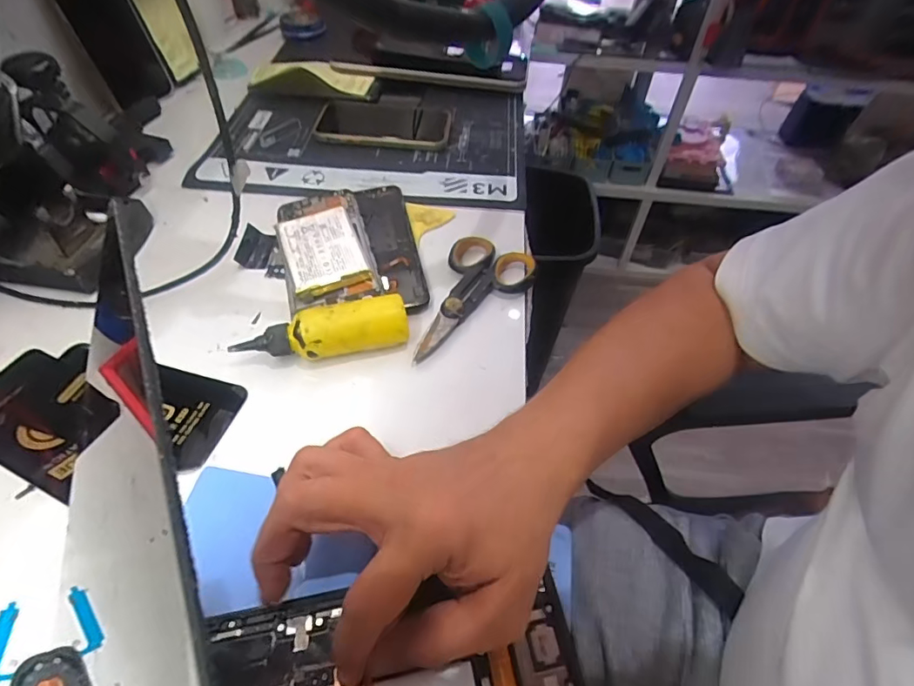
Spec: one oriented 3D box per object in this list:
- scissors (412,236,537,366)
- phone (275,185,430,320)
[{"bbox_3d":[0.013,-0.036,0.395,0.073,0.018,0.138,19,52,14],"label":"scissors"},{"bbox_3d":[-0.094,-0.087,0.432,0.114,0.017,0.167,-9,51,-9],"label":"phone"}]

